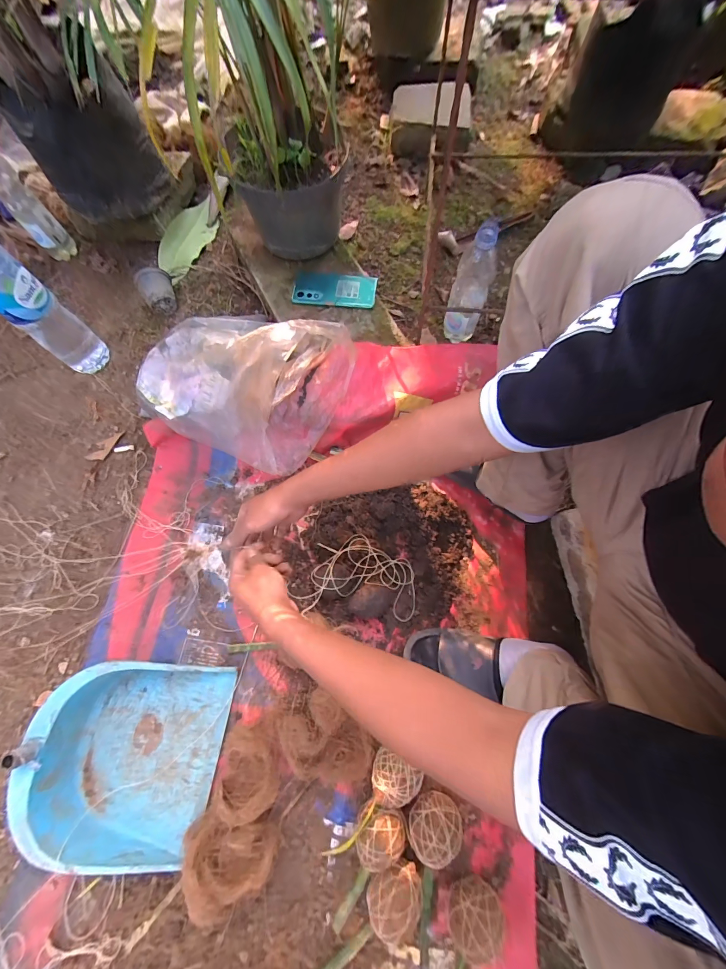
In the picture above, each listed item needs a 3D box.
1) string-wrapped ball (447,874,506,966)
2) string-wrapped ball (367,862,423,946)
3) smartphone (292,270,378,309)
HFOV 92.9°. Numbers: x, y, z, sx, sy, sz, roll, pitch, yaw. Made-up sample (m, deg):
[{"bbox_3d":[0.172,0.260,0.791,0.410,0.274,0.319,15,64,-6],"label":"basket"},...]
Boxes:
[{"bbox_3d":[0.144,0.555,0.449,0.071,0.064,0.063,-18,73,-4],"label":"string-wrapped ball"},{"bbox_3d":[0.042,0.539,0.453,0.070,0.054,0.070,2,73,2],"label":"string-wrapped ball"},{"bbox_3d":[-0.055,-0.397,0.691,0.159,0.012,0.086,5,73,3],"label":"smartphone"}]

